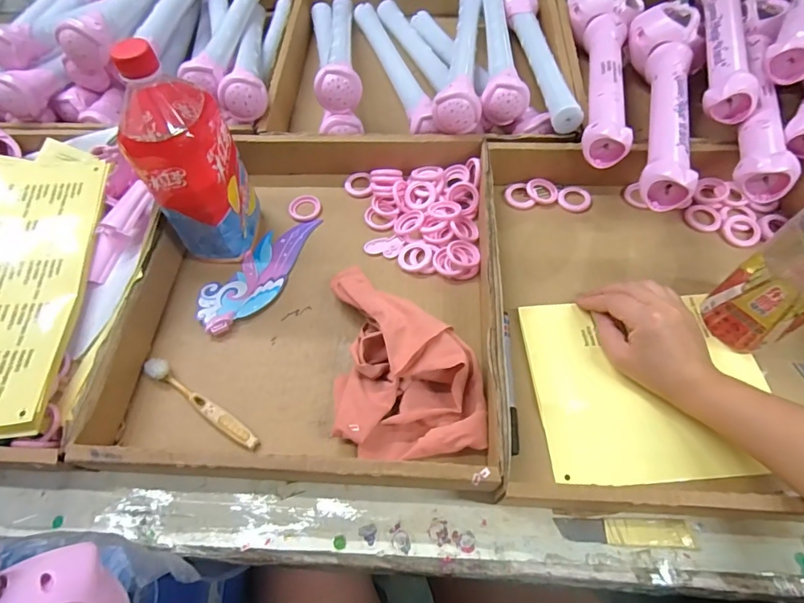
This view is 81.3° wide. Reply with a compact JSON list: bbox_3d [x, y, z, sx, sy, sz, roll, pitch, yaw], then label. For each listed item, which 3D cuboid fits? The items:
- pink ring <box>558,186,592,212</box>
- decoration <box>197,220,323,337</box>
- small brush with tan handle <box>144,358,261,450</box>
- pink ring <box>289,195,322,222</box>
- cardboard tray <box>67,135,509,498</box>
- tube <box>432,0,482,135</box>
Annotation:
[{"bbox_3d":[0.204,-0.121,0.551,0.038,0.004,0.036,-1,60,2],"label":"pink ring"},{"bbox_3d":[-0.154,-0.035,0.513,0.070,0.020,0.166,34,68,20],"label":"decoration"},{"bbox_3d":[-0.187,0.094,0.433,0.141,0.013,0.018,31,67,19],"label":"small brush with tan handle"},{"bbox_3d":[-0.115,-0.110,0.556,0.038,0.008,0.032,-5,60,0],"label":"pink ring"},{"bbox_3d":[-0.075,-0.022,0.467,0.335,0.056,0.376,2,63,4],"label":"cardboard tray"},{"bbox_3d":[0.075,-0.330,0.606,0.052,0.068,0.307,3,61,5],"label":"tube"}]

